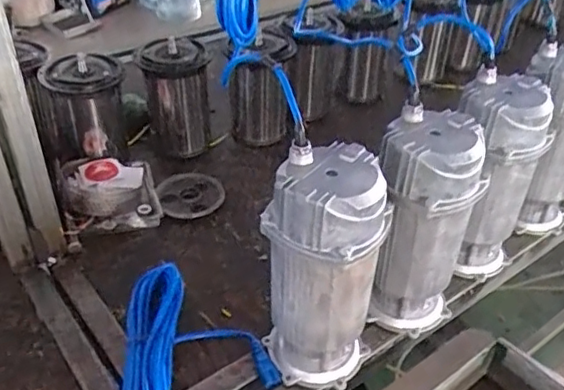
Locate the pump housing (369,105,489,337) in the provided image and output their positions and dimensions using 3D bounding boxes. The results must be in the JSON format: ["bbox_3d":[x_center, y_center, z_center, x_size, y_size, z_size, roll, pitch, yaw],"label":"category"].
[{"bbox_3d":[0.180,0.045,0.783,0.132,0.293,0.124,17,39,17],"label":"pump housing"}]

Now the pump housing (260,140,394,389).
[{"bbox_3d":[0.047,0.092,0.710,0.134,0.292,0.123,11,38,9],"label":"pump housing"}]

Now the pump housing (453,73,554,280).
[{"bbox_3d":[0.300,-0.023,0.879,0.126,0.285,0.123,-23,45,-31],"label":"pump housing"}]

